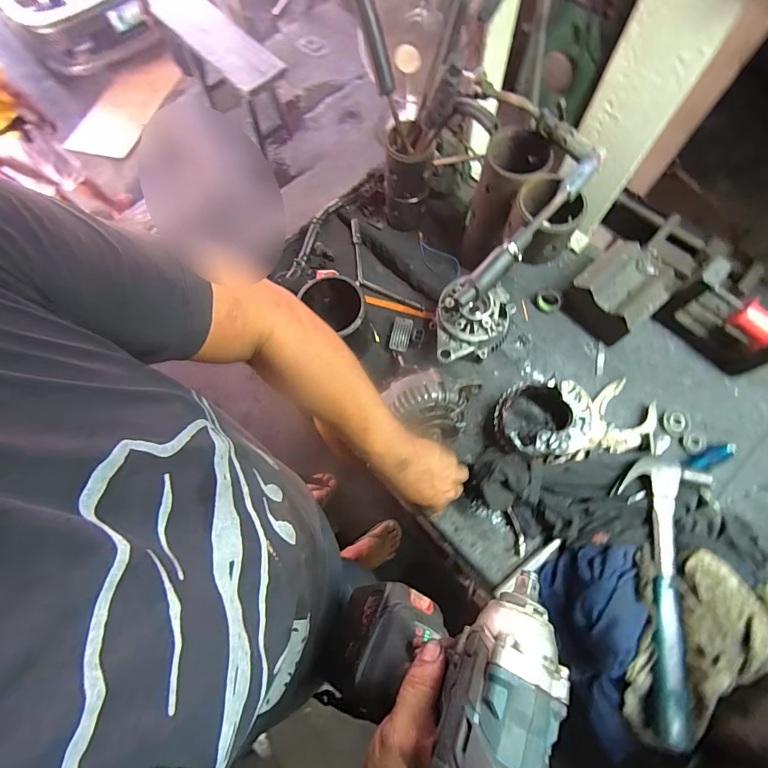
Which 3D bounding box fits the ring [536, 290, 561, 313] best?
[{"bbox_3d":[0.289,-0.146,0.698,0.040,0.021,0.032,35,76,13],"label":"ring"}]

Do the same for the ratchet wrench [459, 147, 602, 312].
[{"bbox_3d":[0.183,-0.191,0.496,0.026,0.036,0.265,41,78,14],"label":"ratchet wrench"}]

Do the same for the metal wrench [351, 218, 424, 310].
[{"bbox_3d":[-0.018,-0.209,0.746,0.067,0.030,0.218,-35,74,-9],"label":"metal wrench"}]

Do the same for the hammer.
[{"bbox_3d":[0.349,0.255,0.520,0.112,0.047,0.336,19,73,8],"label":"hammer"}]

